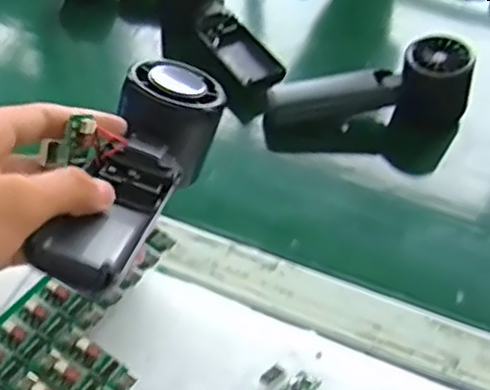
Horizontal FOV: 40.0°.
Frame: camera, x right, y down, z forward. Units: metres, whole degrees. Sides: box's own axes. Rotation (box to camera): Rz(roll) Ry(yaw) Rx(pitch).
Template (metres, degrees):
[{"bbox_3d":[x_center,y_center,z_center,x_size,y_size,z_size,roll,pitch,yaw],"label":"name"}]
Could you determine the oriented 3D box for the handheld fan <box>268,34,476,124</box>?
[{"bbox_3d":[0.100,-0.092,0.548,0.159,0.059,0.043,-1,49,-5],"label":"handheld fan"}]

